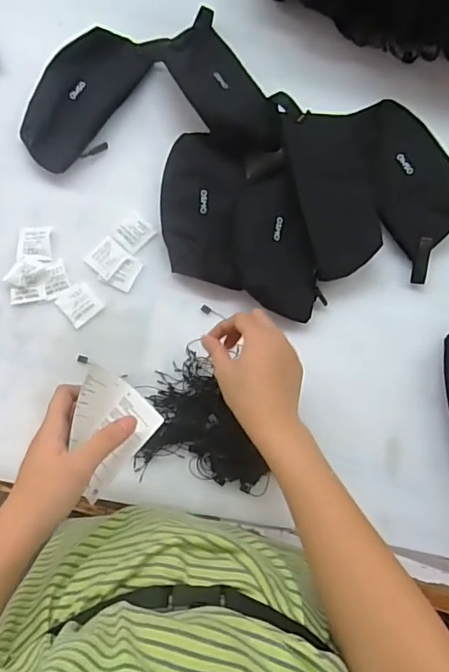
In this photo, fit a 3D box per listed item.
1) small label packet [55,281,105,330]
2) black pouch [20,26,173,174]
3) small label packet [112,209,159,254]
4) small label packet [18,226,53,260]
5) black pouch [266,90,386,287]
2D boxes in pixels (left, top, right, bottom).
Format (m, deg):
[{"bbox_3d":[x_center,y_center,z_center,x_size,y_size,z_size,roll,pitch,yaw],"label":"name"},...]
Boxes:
[{"bbox_3d":[-0.160,-0.036,0.575,0.040,0.004,0.042,-40,81,-8],"label":"small label packet"},{"bbox_3d":[-0.164,-0.289,0.617,0.106,0.031,0.200,40,80,8],"label":"black pouch"},{"bbox_3d":[-0.105,-0.119,0.597,0.038,0.004,0.041,42,80,8],"label":"small label packet"},{"bbox_3d":[-0.216,-0.106,0.591,0.037,0.004,0.039,-3,77,-1],"label":"small label packet"},{"bbox_3d":[0.121,-0.167,0.580,0.108,0.036,0.200,-2,77,-1],"label":"black pouch"}]

